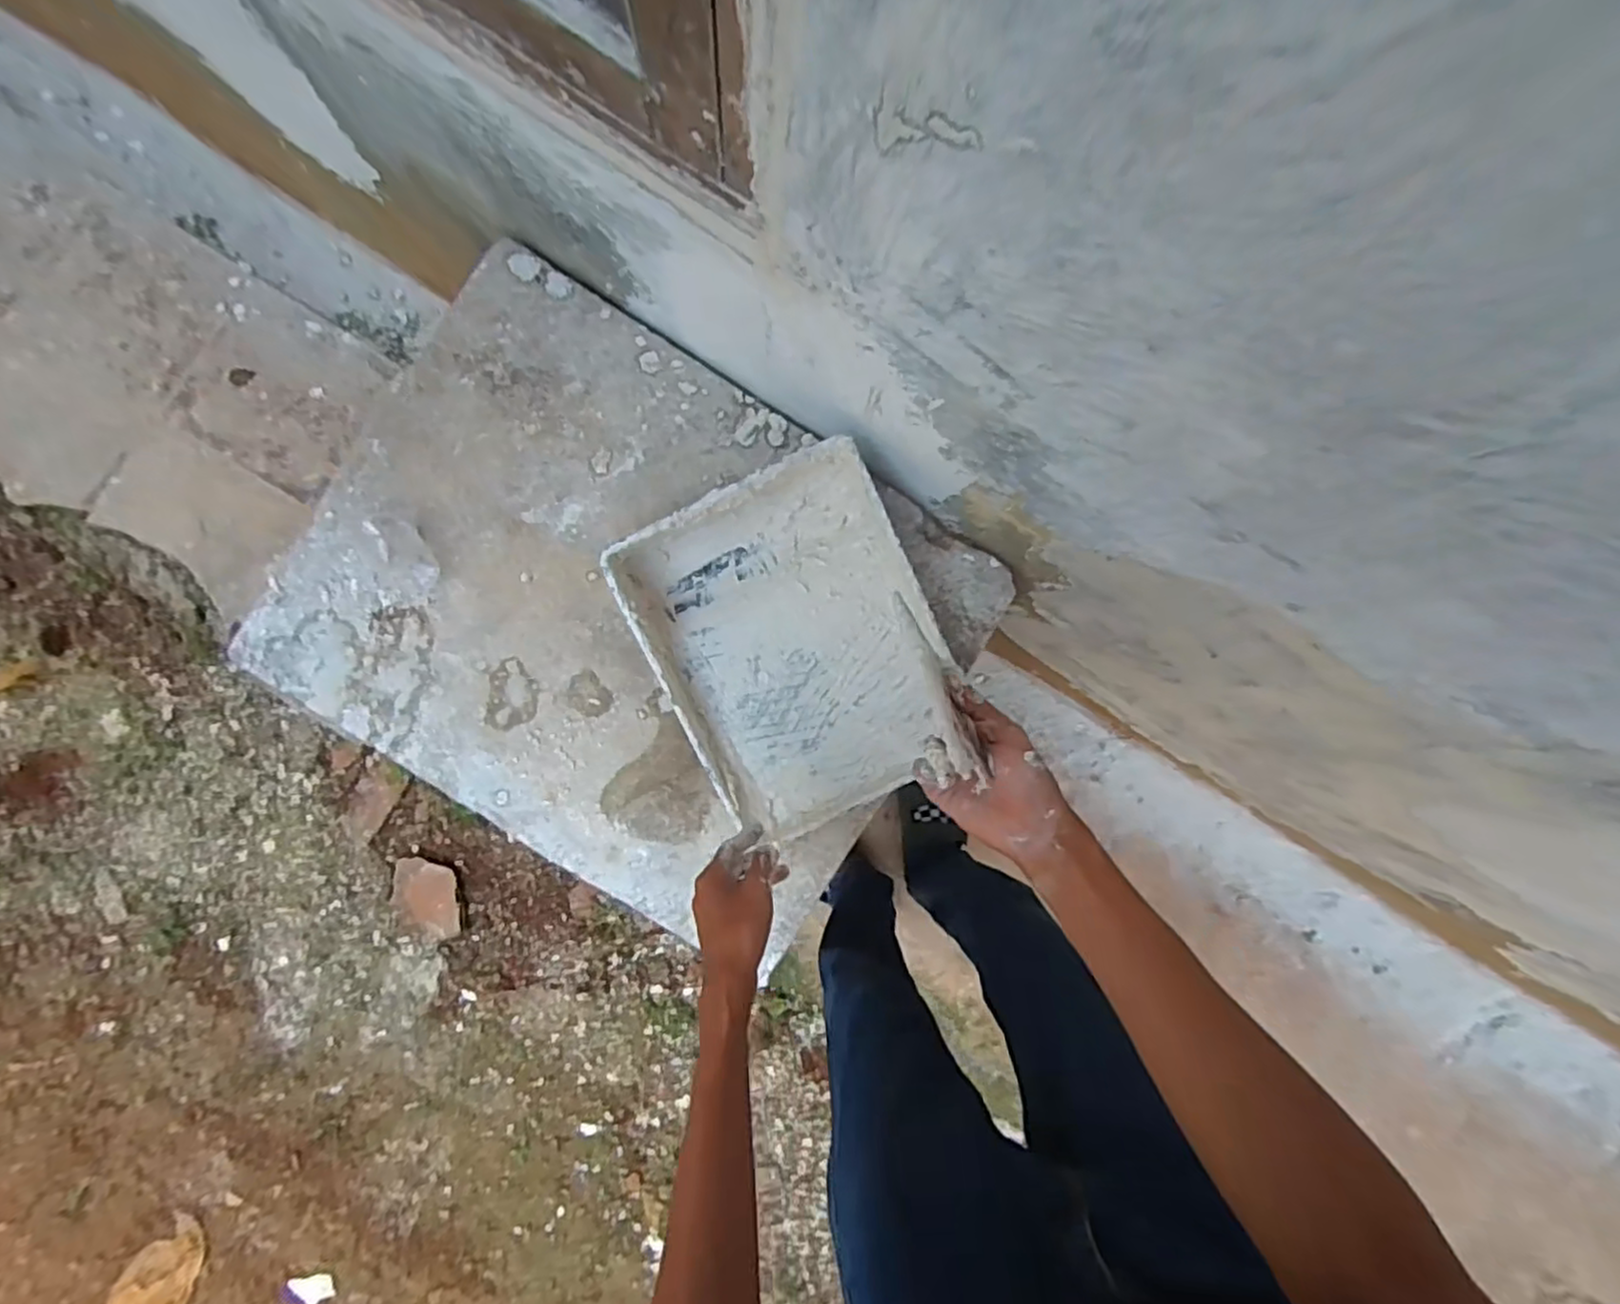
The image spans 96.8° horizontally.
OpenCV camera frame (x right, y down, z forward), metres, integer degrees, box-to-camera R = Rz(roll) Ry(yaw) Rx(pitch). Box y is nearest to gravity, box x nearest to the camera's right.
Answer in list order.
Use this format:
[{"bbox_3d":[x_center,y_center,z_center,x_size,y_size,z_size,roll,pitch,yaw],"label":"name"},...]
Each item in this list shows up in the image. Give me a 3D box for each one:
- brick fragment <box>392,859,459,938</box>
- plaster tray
[{"bbox_3d":[-0.740,0.475,1.384,0.118,0.027,0.158,-9,88,-5],"label":"brick fragment"},{"bbox_3d":[-0.014,-0.003,0.752,0.270,0.083,0.340,-26,90,-5],"label":"plaster tray"}]

